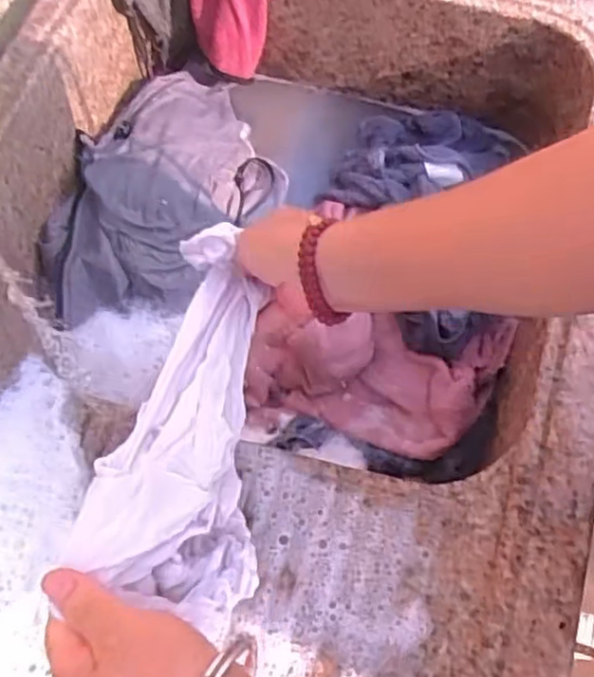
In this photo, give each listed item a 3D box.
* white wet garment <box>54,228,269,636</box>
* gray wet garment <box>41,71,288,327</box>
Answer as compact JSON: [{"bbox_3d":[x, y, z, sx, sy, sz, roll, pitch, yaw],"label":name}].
[{"bbox_3d":[-0.063,0.049,0.438,0.091,0.081,0.236,7,57,1],"label":"white wet garment"},{"bbox_3d":[-0.134,-0.142,0.673,0.167,0.072,0.297,34,72,16],"label":"gray wet garment"}]

